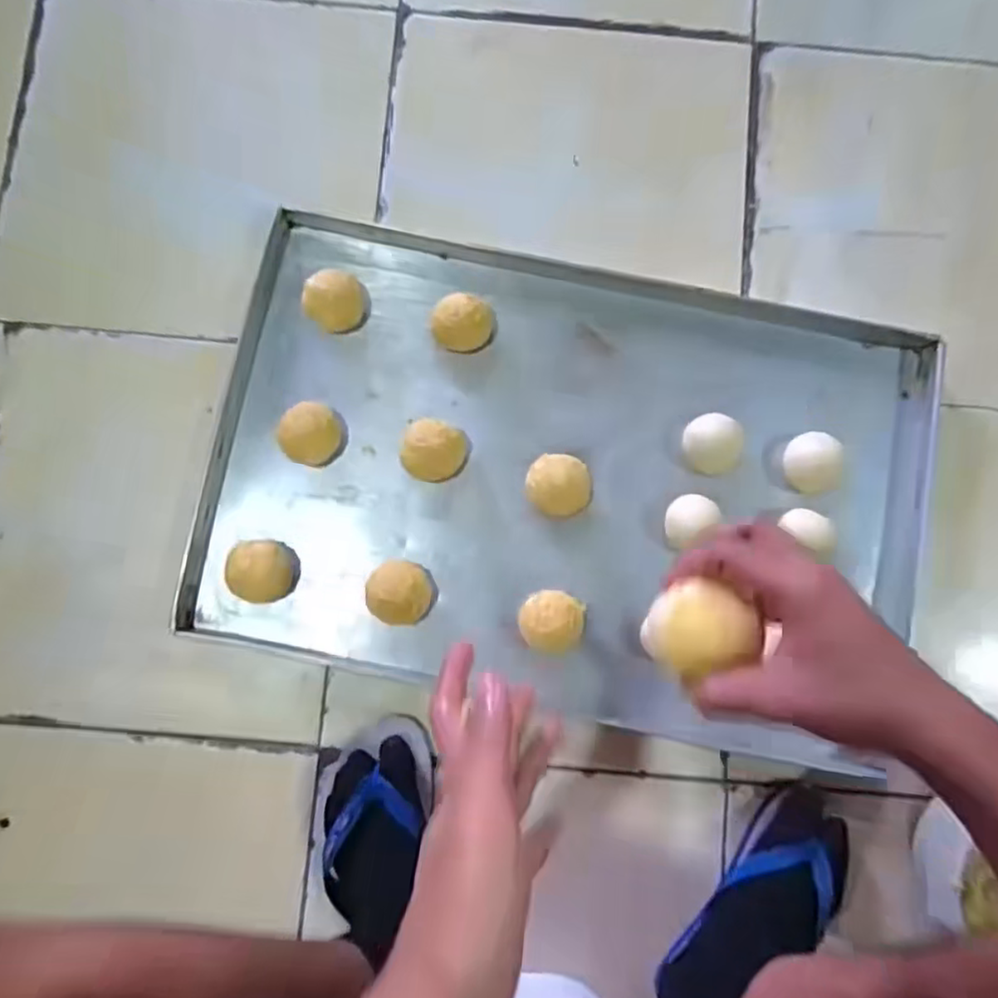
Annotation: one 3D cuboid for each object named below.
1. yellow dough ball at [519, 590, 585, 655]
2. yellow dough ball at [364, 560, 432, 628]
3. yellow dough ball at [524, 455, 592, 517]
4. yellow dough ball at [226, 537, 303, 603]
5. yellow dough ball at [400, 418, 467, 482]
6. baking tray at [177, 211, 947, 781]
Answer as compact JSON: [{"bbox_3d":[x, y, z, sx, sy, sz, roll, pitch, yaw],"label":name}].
[{"bbox_3d":[0.051,0.118,0.636,0.061,0.054,0.057,0,82,-2],"label":"yellow dough ball"},{"bbox_3d":[-0.097,0.094,0.646,0.059,0.045,0.059,0,82,-2],"label":"yellow dough ball"},{"bbox_3d":[0.061,-0.012,0.660,0.064,0.039,0.061,0,82,-2],"label":"yellow dough ball"},{"bbox_3d":[-0.233,0.072,0.646,0.060,0.038,0.060,-1,82,-2],"label":"yellow dough ball"},{"bbox_3d":[-0.066,-0.046,0.658,0.060,0.051,0.055,0,82,-2],"label":"yellow dough ball"},{"bbox_3d":[0.070,-0.018,0.657,0.698,0.052,0.444,13,81,1],"label":"baking tray"}]

